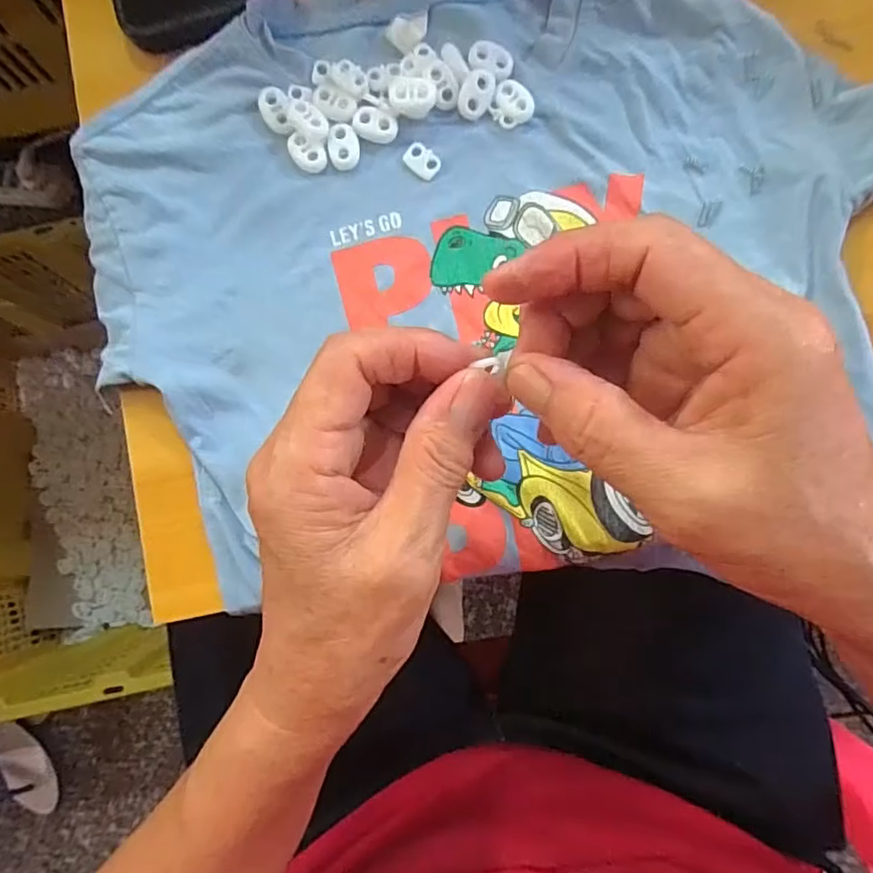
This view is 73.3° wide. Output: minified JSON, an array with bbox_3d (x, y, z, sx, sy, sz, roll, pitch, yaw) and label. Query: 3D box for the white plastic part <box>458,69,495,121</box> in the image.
[{"bbox_3d":[0.019,-0.167,0.287,0.014,0.004,0.023,24,102,-13],"label":"white plastic part"}]

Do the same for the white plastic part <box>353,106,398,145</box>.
[{"bbox_3d":[-0.030,-0.152,0.287,0.021,0.005,0.015,19,85,3],"label":"white plastic part"}]

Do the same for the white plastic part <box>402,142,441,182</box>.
[{"bbox_3d":[-0.007,-0.136,0.289,0.019,0.004,0.013,41,86,5],"label":"white plastic part"}]

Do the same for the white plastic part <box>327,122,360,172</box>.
[{"bbox_3d":[-0.046,-0.143,0.289,0.015,0.006,0.021,-4,84,1],"label":"white plastic part"}]

